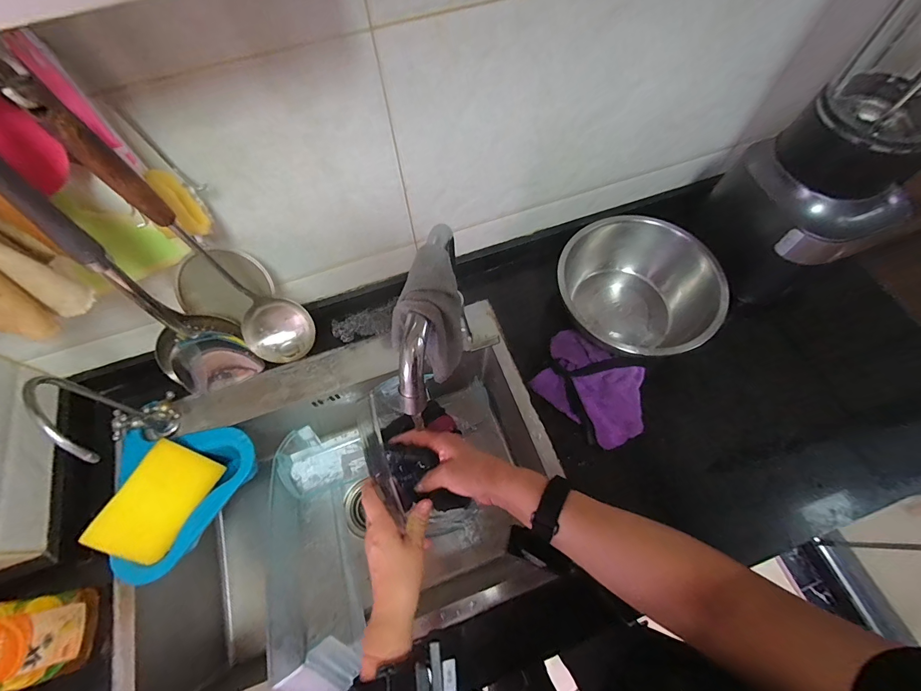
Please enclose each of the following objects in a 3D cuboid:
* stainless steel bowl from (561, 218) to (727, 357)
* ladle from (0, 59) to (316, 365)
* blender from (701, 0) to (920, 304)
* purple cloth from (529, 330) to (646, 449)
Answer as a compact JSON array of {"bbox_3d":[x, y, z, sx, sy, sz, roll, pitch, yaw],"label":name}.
[{"bbox_3d":[0.285,-0.083,0.656,0.255,0.137,0.226,17,67,9],"label":"stainless steel bowl"},{"bbox_3d":[-0.245,-0.081,0.389,0.063,0.353,0.077,36,71,16],"label":"ladle"},{"bbox_3d":[0.510,-0.281,0.469,0.199,0.392,0.167,41,73,18],"label":"blender"},{"bbox_3d":[0.201,0.066,0.622,0.163,0.045,0.169,16,67,9],"label":"purple cloth"}]

